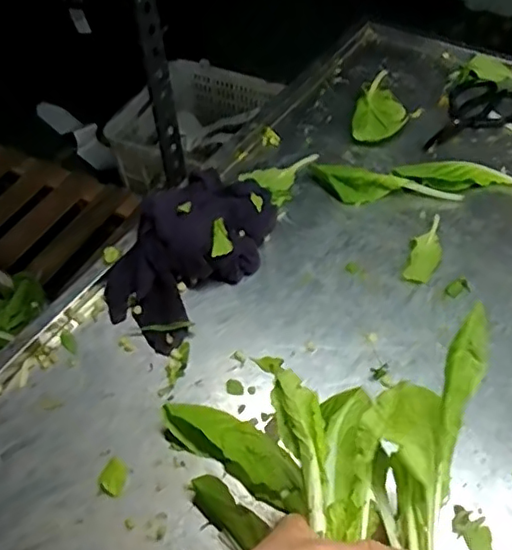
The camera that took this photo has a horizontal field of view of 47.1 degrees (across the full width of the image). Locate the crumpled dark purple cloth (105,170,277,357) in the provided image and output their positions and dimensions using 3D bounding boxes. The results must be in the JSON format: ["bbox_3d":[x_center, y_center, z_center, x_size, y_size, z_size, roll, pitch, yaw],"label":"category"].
[{"bbox_3d":[-0.072,-0.039,0.678,0.135,0.062,0.239,26,58,22],"label":"crumpled dark purple cloth"}]

